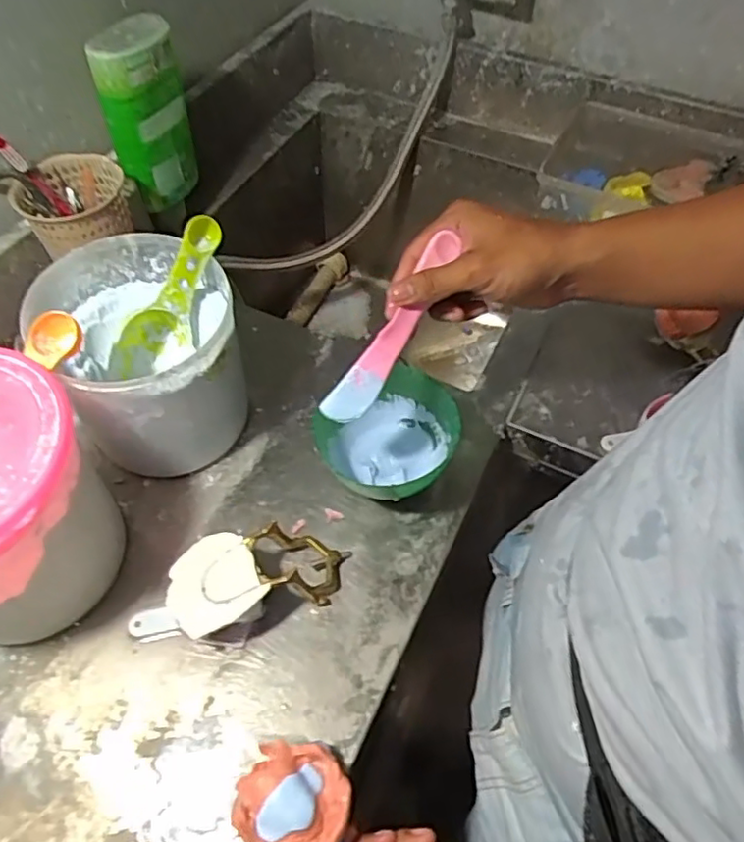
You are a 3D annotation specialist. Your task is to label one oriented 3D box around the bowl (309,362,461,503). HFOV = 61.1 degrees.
[{"bbox_3d":[0.015,0.025,0.556,0.113,0.090,0.117,-1,53,1],"label":"bowl"}]

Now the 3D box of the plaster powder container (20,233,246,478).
[{"bbox_3d":[-0.189,-0.047,0.562,0.154,0.177,0.149,-1,53,1],"label":"plaster powder container"}]

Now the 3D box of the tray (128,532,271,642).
[{"bbox_3d":[-0.140,0.139,0.497,0.108,0.052,0.072,-16,54,-10],"label":"tray"}]

